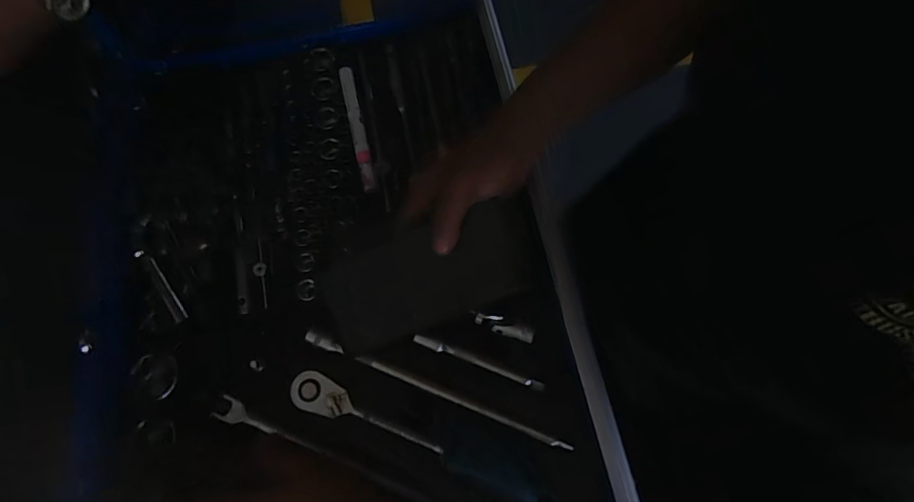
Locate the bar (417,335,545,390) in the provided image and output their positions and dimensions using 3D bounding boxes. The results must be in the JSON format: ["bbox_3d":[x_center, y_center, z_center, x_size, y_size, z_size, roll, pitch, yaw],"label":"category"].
[{"bbox_3d":[0.019,0.099,0.428,0.120,0.006,0.007,20,73,6],"label":"bar"}]

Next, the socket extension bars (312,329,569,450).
[{"bbox_3d":[-0.021,0.119,0.418,0.245,0.015,0.012,22,74,7],"label":"socket extension bars"}]

